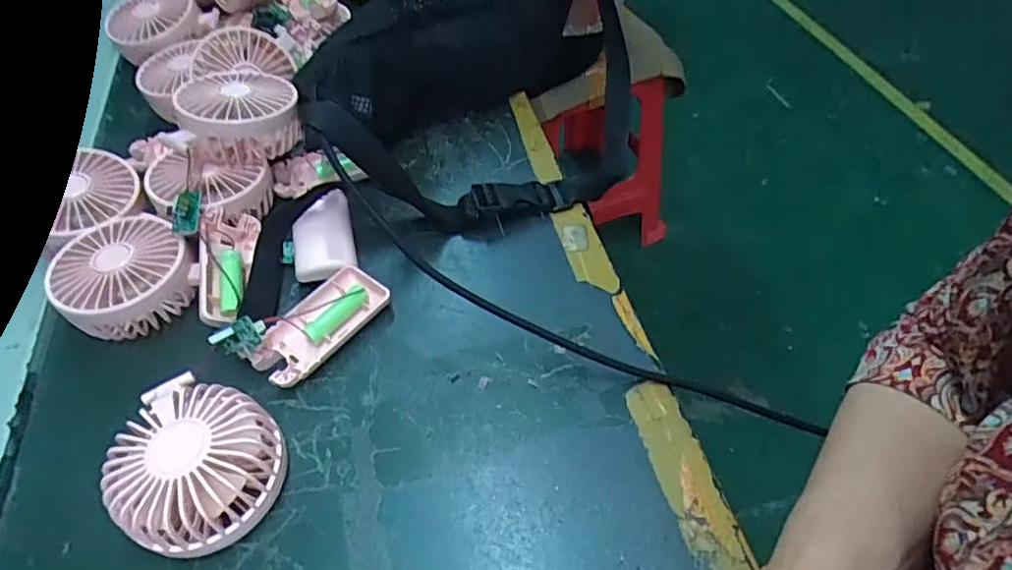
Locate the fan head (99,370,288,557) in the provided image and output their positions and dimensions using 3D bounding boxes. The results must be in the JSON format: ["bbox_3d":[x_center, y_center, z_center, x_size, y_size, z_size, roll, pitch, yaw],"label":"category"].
[{"bbox_3d":[-0.172,0.099,0.332,0.091,0.048,0.084,-2,51,2],"label":"fan head"}]

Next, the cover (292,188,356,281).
[{"bbox_3d":[-0.136,-0.037,0.447,0.042,0.015,0.076,-13,51,-6],"label":"cover"}]

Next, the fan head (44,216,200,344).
[{"bbox_3d":[-0.261,-0.004,0.417,0.083,0.046,0.085,33,60,26],"label":"fan head"}]

